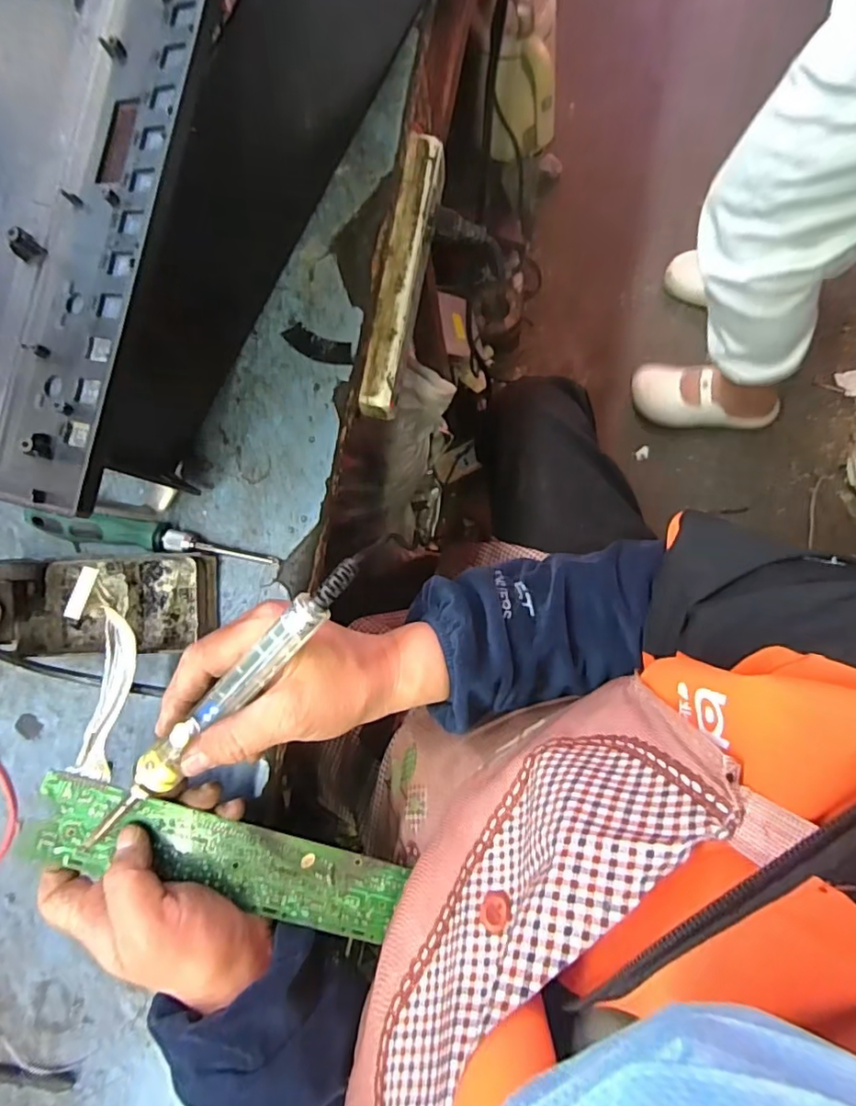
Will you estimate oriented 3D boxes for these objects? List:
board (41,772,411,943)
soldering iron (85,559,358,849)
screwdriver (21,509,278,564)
[{"bbox_3d":[-0.129,0.198,0.364,0.229,0.006,0.049,21,77,-9],"label":"board"},{"bbox_3d":[-0.121,0.092,0.324,0.231,0.021,0.020,-45,82,9],"label":"soldering iron"},{"bbox_3d":[-0.194,-0.011,0.408,0.169,0.025,0.026,9,88,2],"label":"screwdriver"}]

